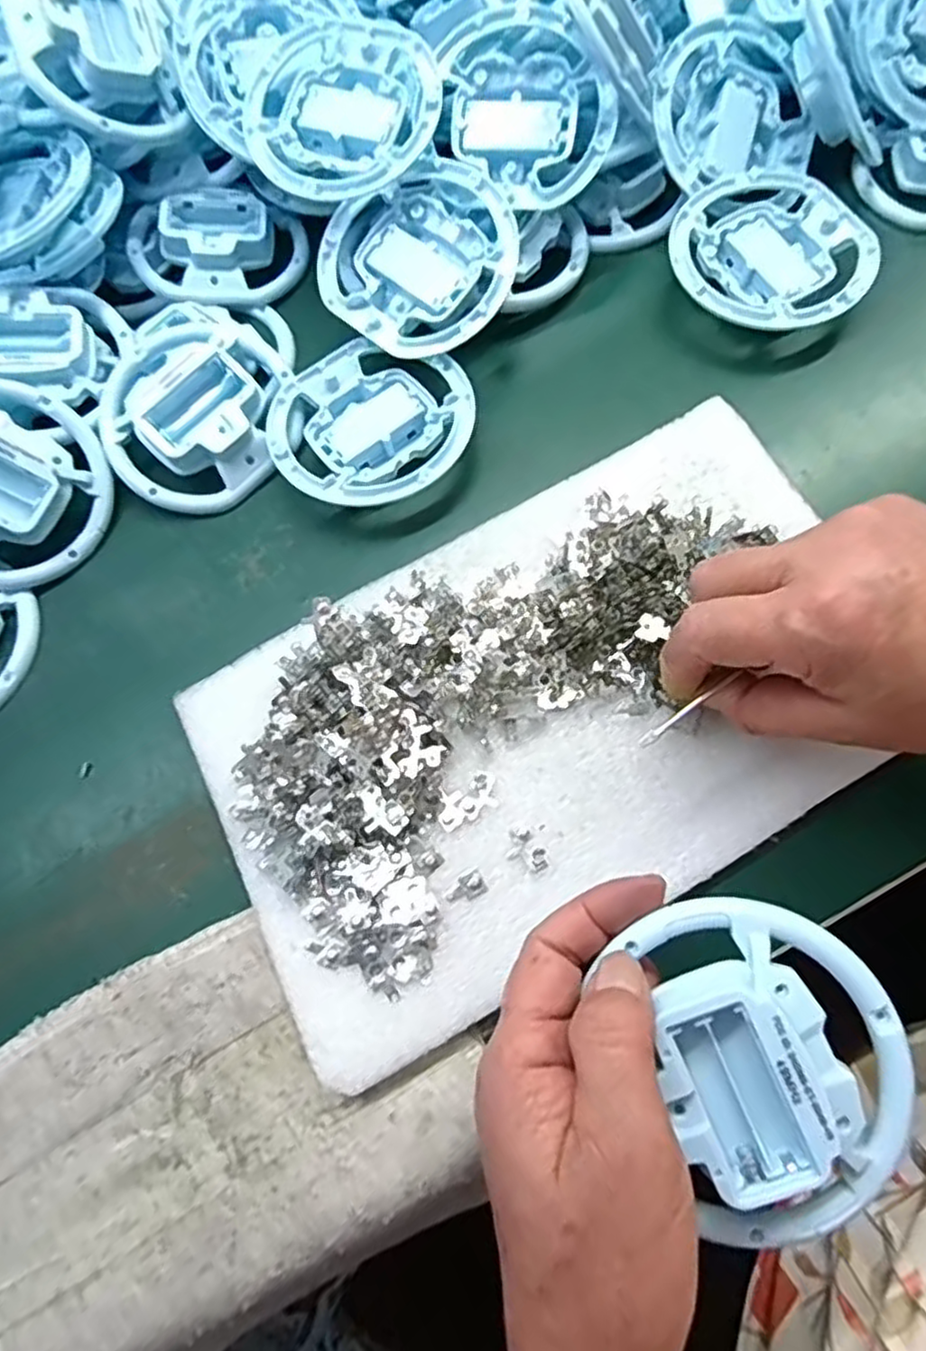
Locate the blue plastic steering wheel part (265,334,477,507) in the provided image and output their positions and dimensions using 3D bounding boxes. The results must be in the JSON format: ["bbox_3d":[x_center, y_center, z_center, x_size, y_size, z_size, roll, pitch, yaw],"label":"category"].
[{"bbox_3d":[-0.048,-0.129,0.375,0.103,0.020,0.096,-2,69,5],"label":"blue plastic steering wheel part"}]

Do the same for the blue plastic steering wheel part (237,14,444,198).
[{"bbox_3d":[-0.066,-0.304,0.384,0.102,0.020,0.099,-30,70,-6],"label":"blue plastic steering wheel part"}]

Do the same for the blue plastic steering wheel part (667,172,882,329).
[{"bbox_3d":[0.164,-0.227,0.389,0.099,0.012,0.103,-2,69,5],"label":"blue plastic steering wheel part"}]

